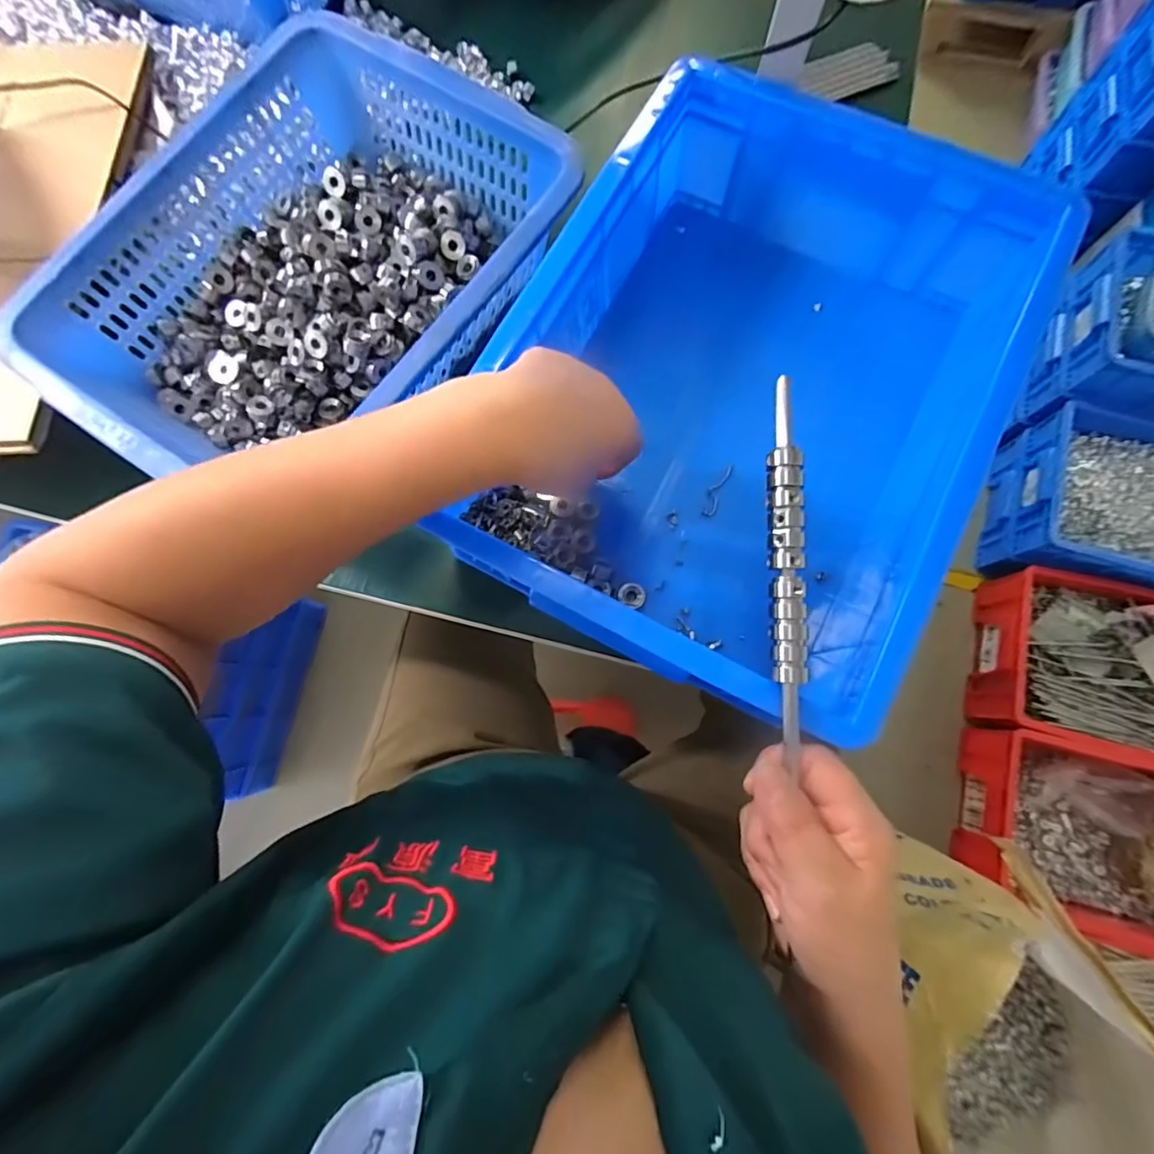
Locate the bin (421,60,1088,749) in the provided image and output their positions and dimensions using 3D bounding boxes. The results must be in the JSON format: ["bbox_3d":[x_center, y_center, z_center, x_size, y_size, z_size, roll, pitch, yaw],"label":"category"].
[{"bbox_3d":[0.118,-0.137,0.387,0.295,0.122,0.391,28,79,7],"label":"bin"}]

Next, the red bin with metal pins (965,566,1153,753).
[{"bbox_3d":[1.071,0.185,1.033,0.500,0.159,0.337,15,78,5],"label":"red bin with metal pins"}]

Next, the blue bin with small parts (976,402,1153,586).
[{"bbox_3d":[1.151,-0.129,1.097,0.468,0.167,0.341,13,78,4],"label":"blue bin with small parts"}]

